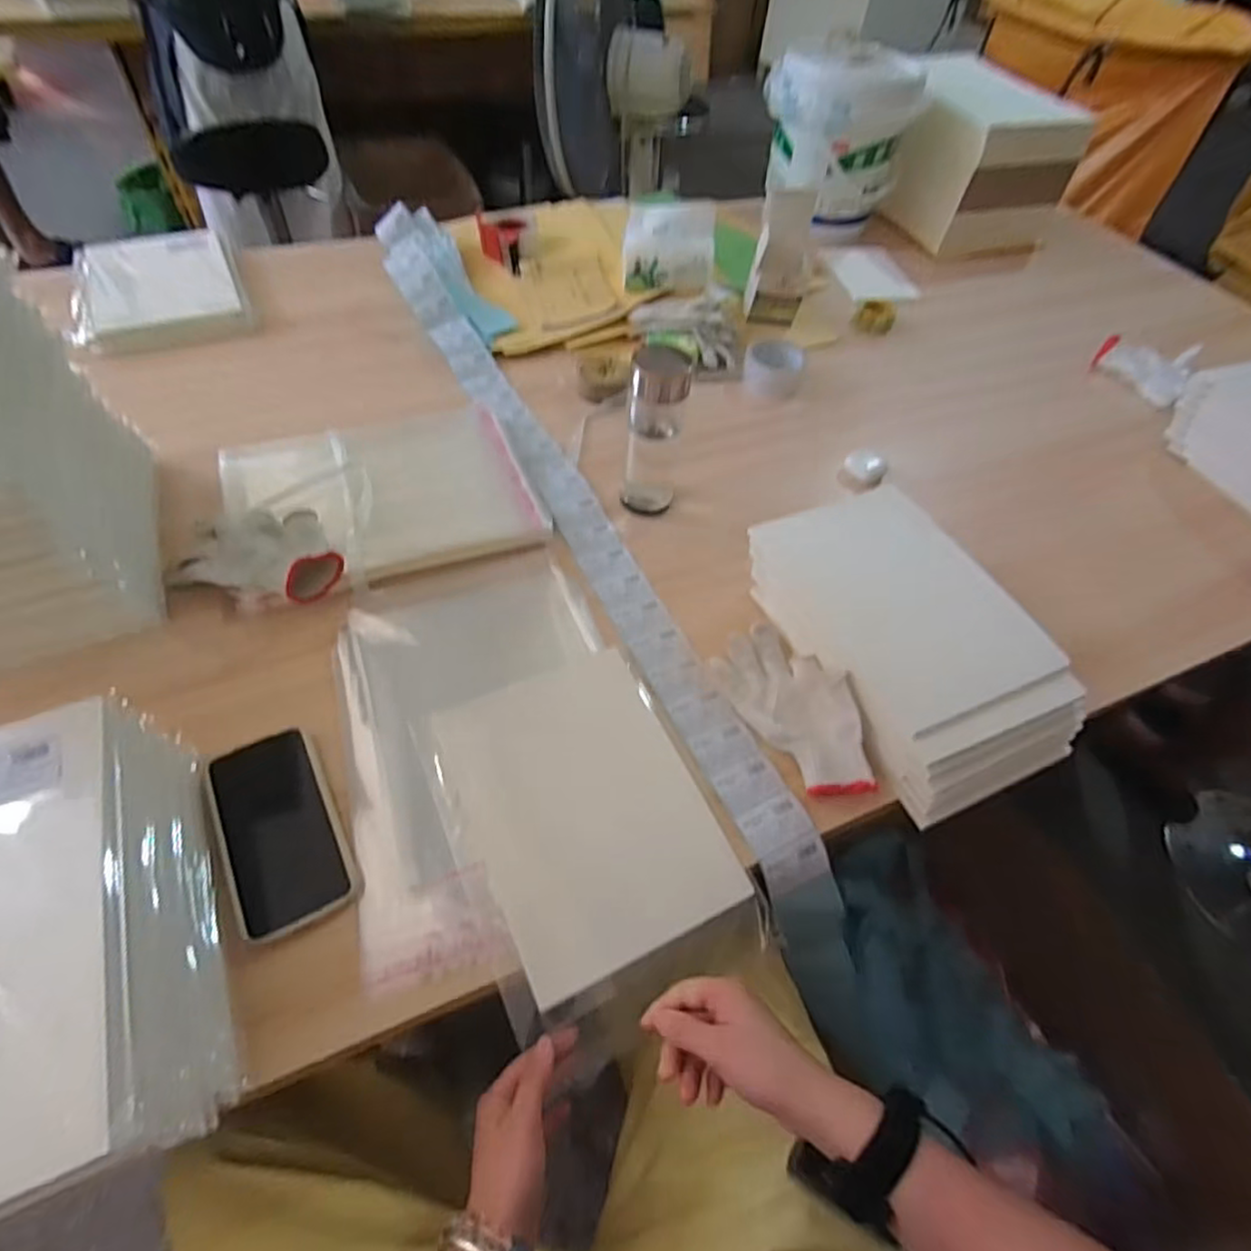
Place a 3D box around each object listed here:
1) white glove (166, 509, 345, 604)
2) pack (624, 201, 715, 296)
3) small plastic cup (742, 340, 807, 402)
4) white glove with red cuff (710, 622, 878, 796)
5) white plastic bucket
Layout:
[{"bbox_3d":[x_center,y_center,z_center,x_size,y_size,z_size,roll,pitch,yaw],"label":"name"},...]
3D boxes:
[{"bbox_3d":[-0.364,-0.083,0.651,0.174,0.054,0.118,16,55,6],"label":"white glove"},{"bbox_3d":[0.070,-0.605,1.032,0.143,0.088,0.103,3,54,-3],"label":"pack"},{"bbox_3d":[0.217,-0.374,0.942,0.086,0.051,0.072,17,54,7],"label":"small plastic cup"},{"bbox_3d":[0.160,0.073,0.601,0.093,0.043,0.188,-21,59,-18],"label":"white glove with red cuff"},{"bbox_3d":[0.386,-0.901,1.204,0.211,0.243,0.219,-28,61,-23],"label":"white plastic bucket"}]

